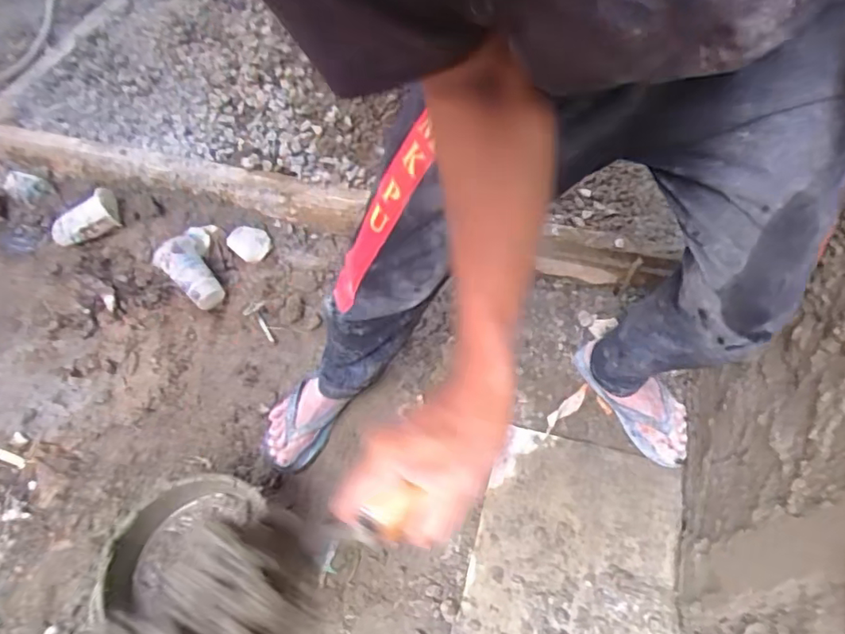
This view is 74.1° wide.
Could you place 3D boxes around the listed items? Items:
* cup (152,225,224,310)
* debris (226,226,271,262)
[{"bbox_3d":[-0.513,-0.115,1.226,0.125,0.097,0.219,-14,61,-10],"label":"cup"},{"bbox_3d":[-0.397,-0.171,1.283,0.090,0.024,0.083,1,59,-1],"label":"debris"}]

